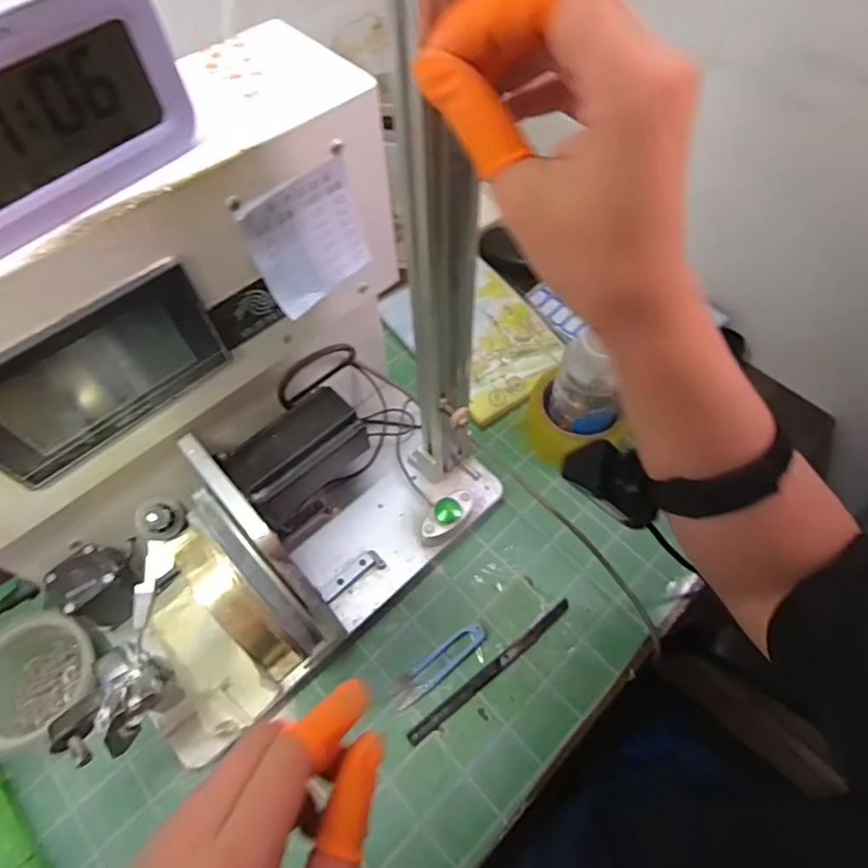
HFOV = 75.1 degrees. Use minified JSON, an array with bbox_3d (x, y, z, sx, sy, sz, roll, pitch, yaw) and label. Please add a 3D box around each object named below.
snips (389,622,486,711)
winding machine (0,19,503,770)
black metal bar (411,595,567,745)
[{"bbox_3d":[0.004,0.196,0.482,0.094,0.008,0.022,-33,63,-17],"label":"snips"},{"bbox_3d":[-0.132,0.013,0.383,0.220,0.332,0.339,37,66,21],"label":"winding machine"},{"bbox_3d":[0.051,0.201,0.481,0.173,0.006,0.012,-34,64,-18],"label":"black metal bar"}]

